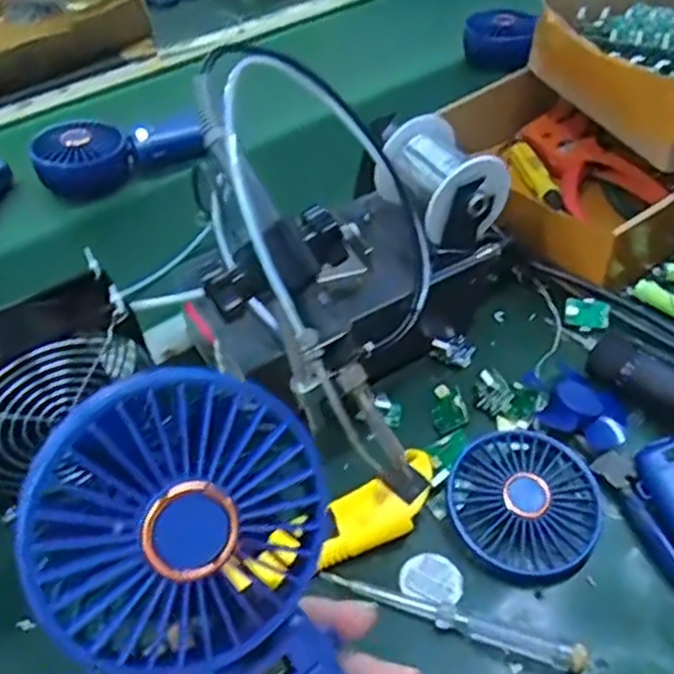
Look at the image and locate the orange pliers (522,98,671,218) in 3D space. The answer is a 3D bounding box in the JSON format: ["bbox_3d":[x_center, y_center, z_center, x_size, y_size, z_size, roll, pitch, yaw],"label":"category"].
[{"bbox_3d":[0.215,-0.160,0.629,0.062,0.029,0.148,-13,46,-9],"label":"orange pliers"}]

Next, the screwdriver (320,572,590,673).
[{"bbox_3d":[0.060,0.149,0.377,0.137,0.013,0.013,12,48,16],"label":"screwdriver"}]

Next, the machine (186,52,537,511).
[{"bbox_3d":[0.019,-0.044,0.421,0.123,0.212,0.256,15,49,19],"label":"machine"}]

